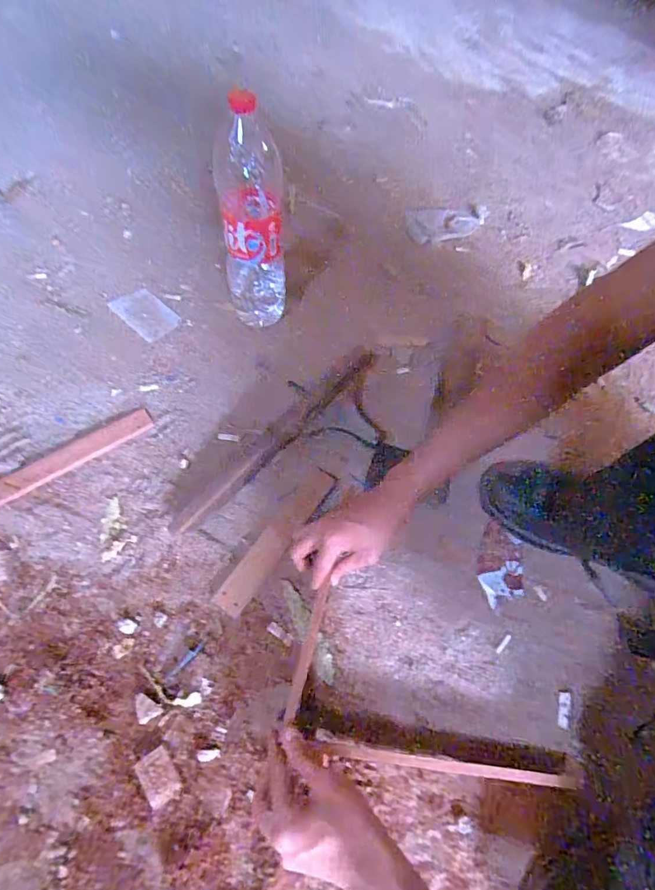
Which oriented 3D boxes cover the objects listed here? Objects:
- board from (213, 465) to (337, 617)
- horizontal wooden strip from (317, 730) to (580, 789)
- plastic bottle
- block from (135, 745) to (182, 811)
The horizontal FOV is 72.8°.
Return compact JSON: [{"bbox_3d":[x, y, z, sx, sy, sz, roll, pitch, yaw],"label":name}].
[{"bbox_3d":[-0.063,0.116,0.569,0.042,0.014,0.211,30,64,16],"label":"board"},{"bbox_3d":[0.116,0.309,0.433,0.251,0.037,0.014,7,60,4],"label":"horizontal wooden strip"},{"bbox_3d":[-0.114,-0.312,0.654,0.092,0.304,0.089,-12,61,-7],"label":"plastic bottle"},{"bbox_3d":[-0.169,0.331,0.443,0.031,0.005,0.046,-32,65,-17],"label":"block"}]

